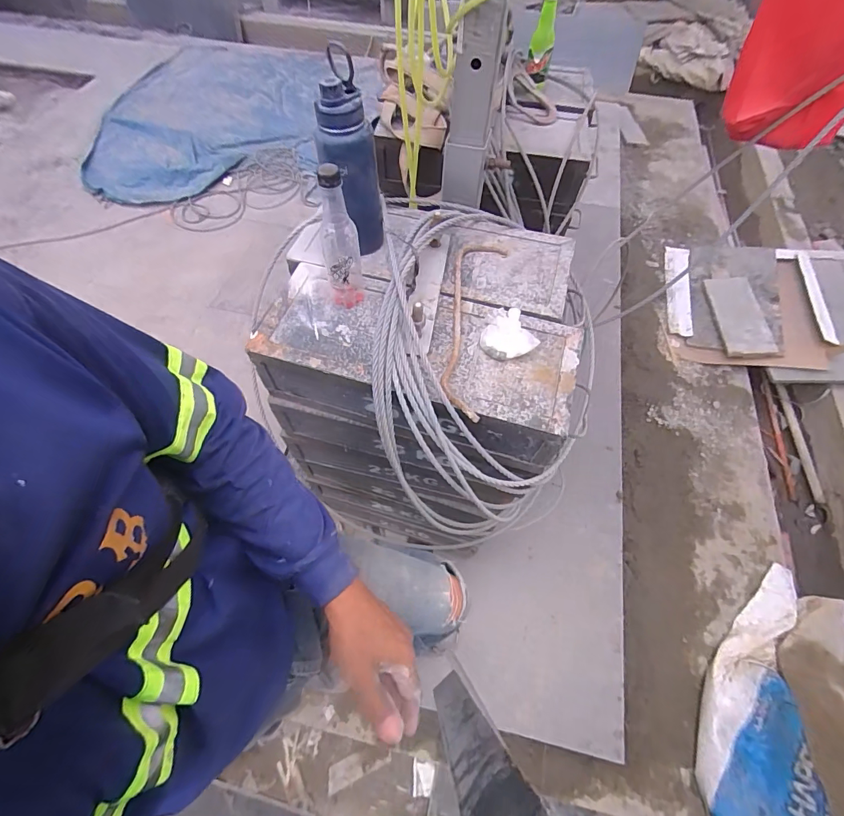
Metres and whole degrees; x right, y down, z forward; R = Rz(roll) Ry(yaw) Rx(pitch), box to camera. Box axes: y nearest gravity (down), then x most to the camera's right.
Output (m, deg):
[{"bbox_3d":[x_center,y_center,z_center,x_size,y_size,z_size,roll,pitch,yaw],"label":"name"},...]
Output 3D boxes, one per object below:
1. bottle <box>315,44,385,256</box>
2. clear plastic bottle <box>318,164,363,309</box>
[{"bbox_3d":[-0.105,-0.380,0.658,0.078,0.259,0.075,20,62,11],"label":"bottle"},{"bbox_3d":[-0.123,-0.246,0.615,0.054,0.217,0.070,-10,61,-6],"label":"clear plastic bottle"}]

